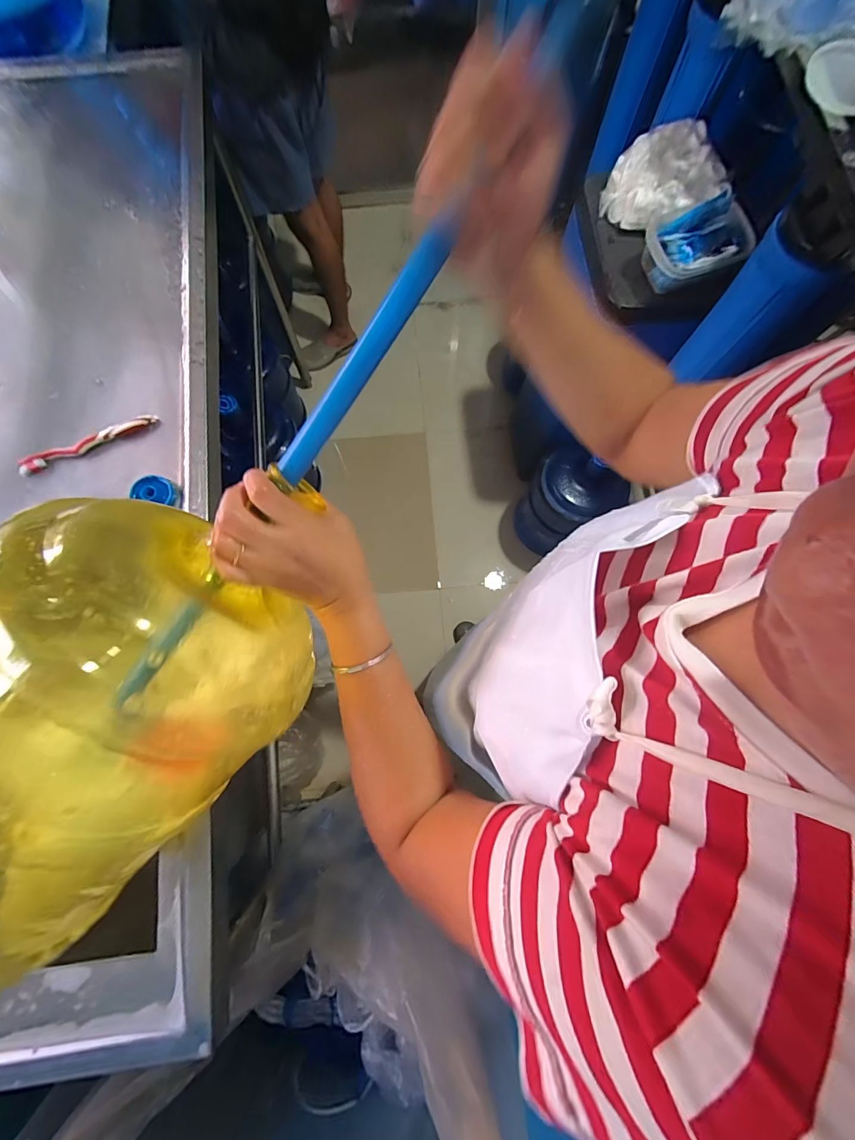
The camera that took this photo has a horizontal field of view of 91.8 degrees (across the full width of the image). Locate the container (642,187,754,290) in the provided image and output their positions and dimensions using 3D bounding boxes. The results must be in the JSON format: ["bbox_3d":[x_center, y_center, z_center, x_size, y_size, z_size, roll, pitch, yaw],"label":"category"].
[{"bbox_3d":[0.470,-0.572,0.727,0.158,0.078,0.130,-19,78,-5],"label":"container"}]

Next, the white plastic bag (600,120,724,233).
[{"bbox_3d":[0.444,-0.724,0.771,0.216,0.066,0.172,-36,80,-8],"label":"white plastic bag"}]

